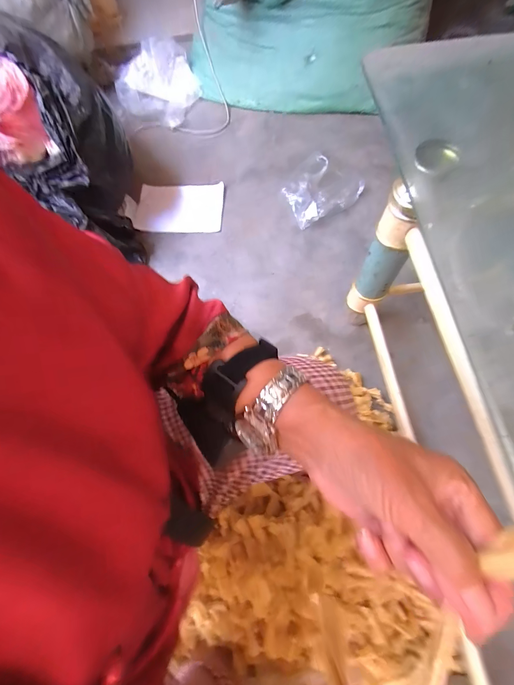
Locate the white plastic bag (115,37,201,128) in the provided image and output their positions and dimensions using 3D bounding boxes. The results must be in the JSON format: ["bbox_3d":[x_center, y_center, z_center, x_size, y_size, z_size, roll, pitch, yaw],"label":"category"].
[{"bbox_3d":[-0.387,-1.046,1.142,0.303,0.139,0.246,30,72,14],"label":"white plastic bag"}]

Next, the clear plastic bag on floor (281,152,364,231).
[{"bbox_3d":[0.213,-0.509,0.923,0.278,0.074,0.199,-31,72,-9],"label":"clear plastic bag on floor"}]

